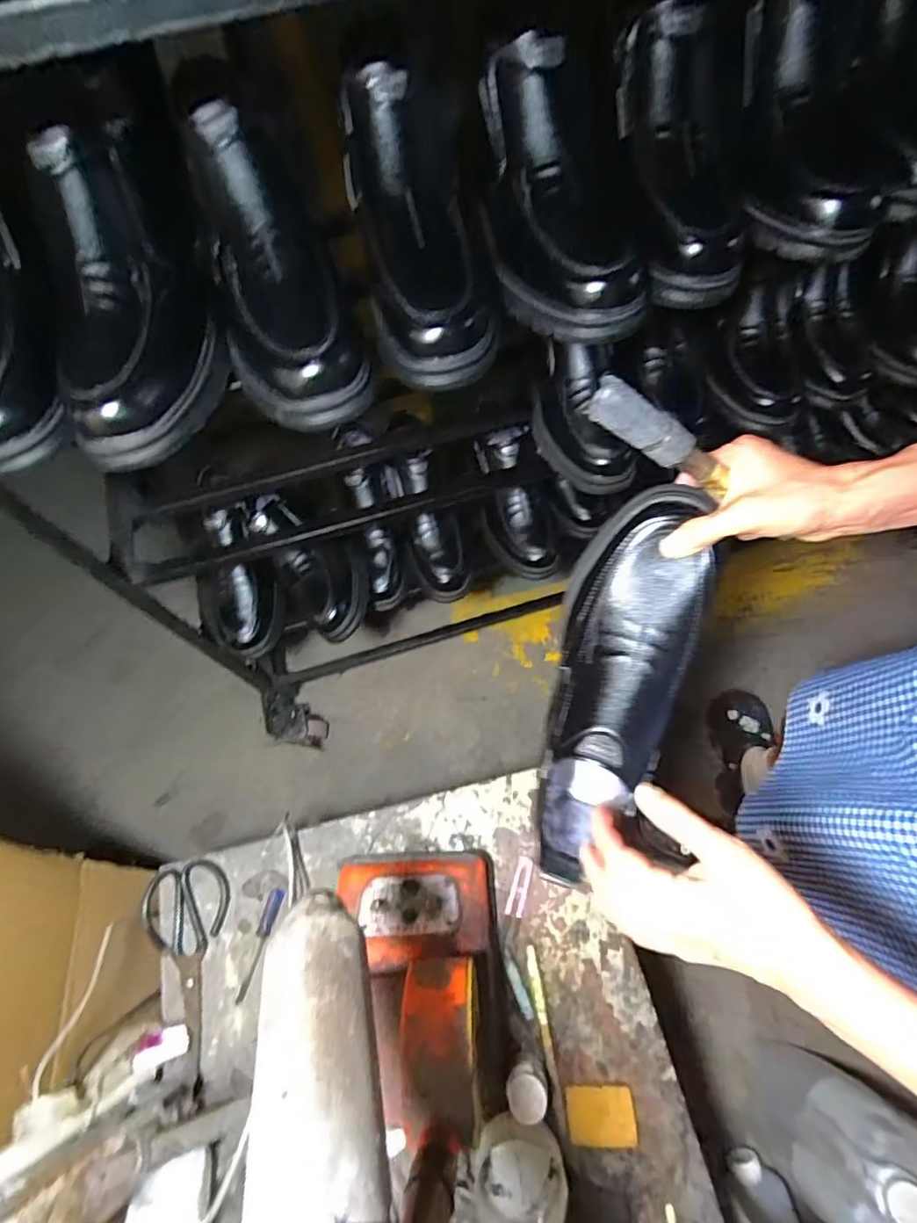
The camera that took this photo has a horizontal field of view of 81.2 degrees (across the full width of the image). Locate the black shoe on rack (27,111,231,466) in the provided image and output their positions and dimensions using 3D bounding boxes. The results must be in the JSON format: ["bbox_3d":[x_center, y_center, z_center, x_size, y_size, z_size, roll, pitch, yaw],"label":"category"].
[{"bbox_3d":[-0.241,-0.224,0.408,0.091,0.083,0.227,-3,87,2],"label":"black shoe on rack"}]

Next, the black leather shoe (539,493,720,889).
[{"bbox_3d":[0.125,0.051,0.411,0.096,0.132,0.287,13,96,8],"label":"black leather shoe"}]

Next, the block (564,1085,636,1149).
[{"bbox_3d":[0.155,0.545,0.578,0.072,0.012,0.049,0,67,3],"label":"block"}]

